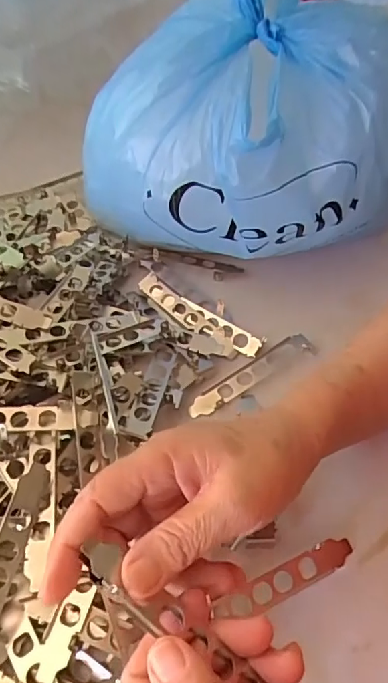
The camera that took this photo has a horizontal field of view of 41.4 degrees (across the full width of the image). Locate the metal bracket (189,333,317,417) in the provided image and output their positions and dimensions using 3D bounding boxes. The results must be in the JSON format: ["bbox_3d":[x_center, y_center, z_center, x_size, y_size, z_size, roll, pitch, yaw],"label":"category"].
[{"bbox_3d":[0.049,0.028,0.432,0.123,0.006,0.023,-29,73,-15],"label":"metal bracket"}]

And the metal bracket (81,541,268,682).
[{"bbox_3d":[-0.003,0.139,0.243,0.120,0.016,0.023,37,60,5],"label":"metal bracket"}]

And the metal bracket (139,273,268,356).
[{"bbox_3d":[0.004,-0.026,0.466,0.132,0.008,0.026,32,60,24],"label":"metal bracket"}]

